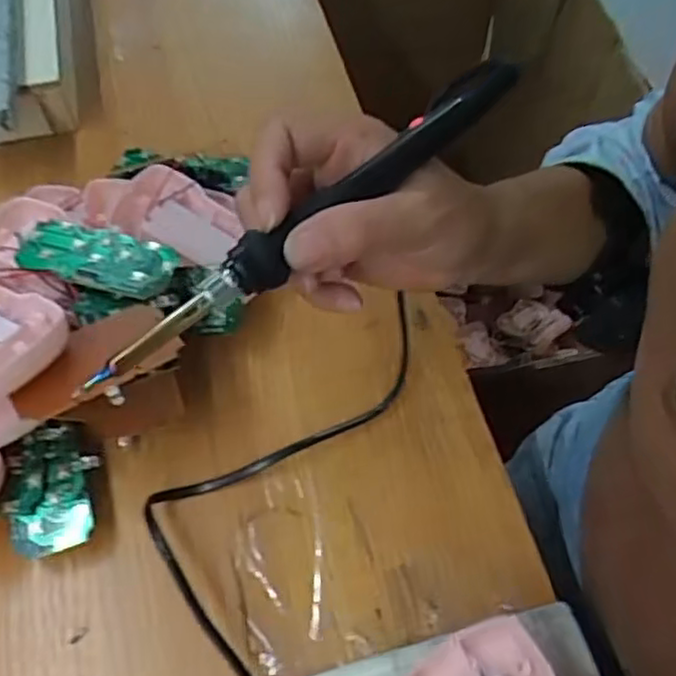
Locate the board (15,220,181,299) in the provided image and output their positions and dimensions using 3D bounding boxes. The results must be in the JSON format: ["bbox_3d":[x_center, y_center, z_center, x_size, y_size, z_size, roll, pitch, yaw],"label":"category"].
[{"bbox_3d":[-0.119,-0.041,0.347,0.073,0.010,0.036,8,60,4],"label":"board"}]

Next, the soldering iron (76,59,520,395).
[{"bbox_3d":[-0.007,-0.047,0.266,0.204,0.018,0.016,-39,67,-13],"label":"soldering iron"}]

